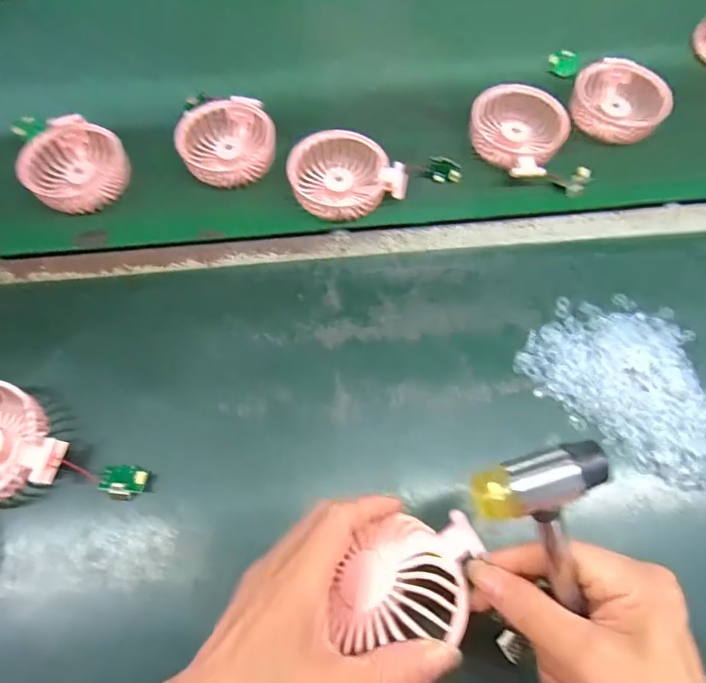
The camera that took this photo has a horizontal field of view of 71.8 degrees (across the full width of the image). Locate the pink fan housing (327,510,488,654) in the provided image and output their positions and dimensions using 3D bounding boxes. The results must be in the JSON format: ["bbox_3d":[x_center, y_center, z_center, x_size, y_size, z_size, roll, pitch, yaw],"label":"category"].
[{"bbox_3d":[0.029,0.127,0.262,0.077,0.029,0.062,0,66,-2],"label":"pink fan housing"}]

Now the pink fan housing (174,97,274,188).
[{"bbox_3d":[-0.122,-0.200,0.482,0.088,0.032,0.091,1,66,-2],"label":"pink fan housing"}]

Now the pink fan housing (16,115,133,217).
[{"bbox_3d":[-0.266,-0.165,0.462,0.085,0.030,0.088,1,66,-2],"label":"pink fan housing"}]

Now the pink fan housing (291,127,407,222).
[{"bbox_3d":[-0.010,-0.160,0.458,0.096,0.031,0.084,-17,68,-9],"label":"pink fan housing"}]

